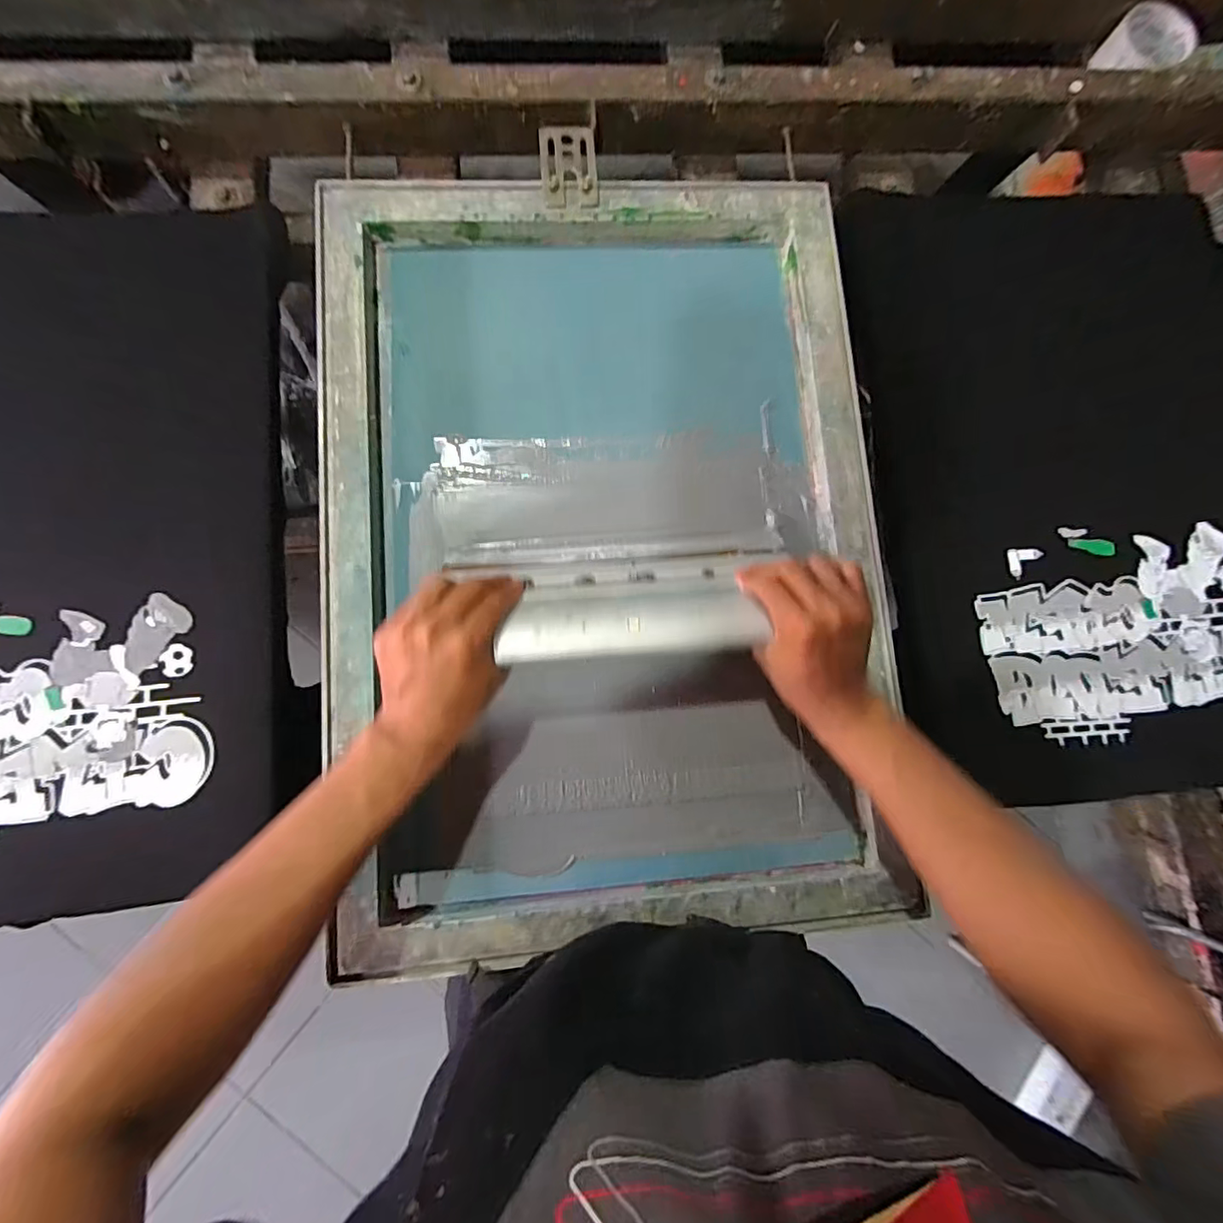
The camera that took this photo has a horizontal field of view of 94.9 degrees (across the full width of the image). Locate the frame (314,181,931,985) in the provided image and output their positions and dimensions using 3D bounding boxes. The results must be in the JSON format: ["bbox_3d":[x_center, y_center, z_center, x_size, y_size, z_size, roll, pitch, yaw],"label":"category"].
[{"bbox_3d":[-0.004,-0.068,0.501,0.475,0.035,0.664,-4,81,-5],"label":"frame"}]

